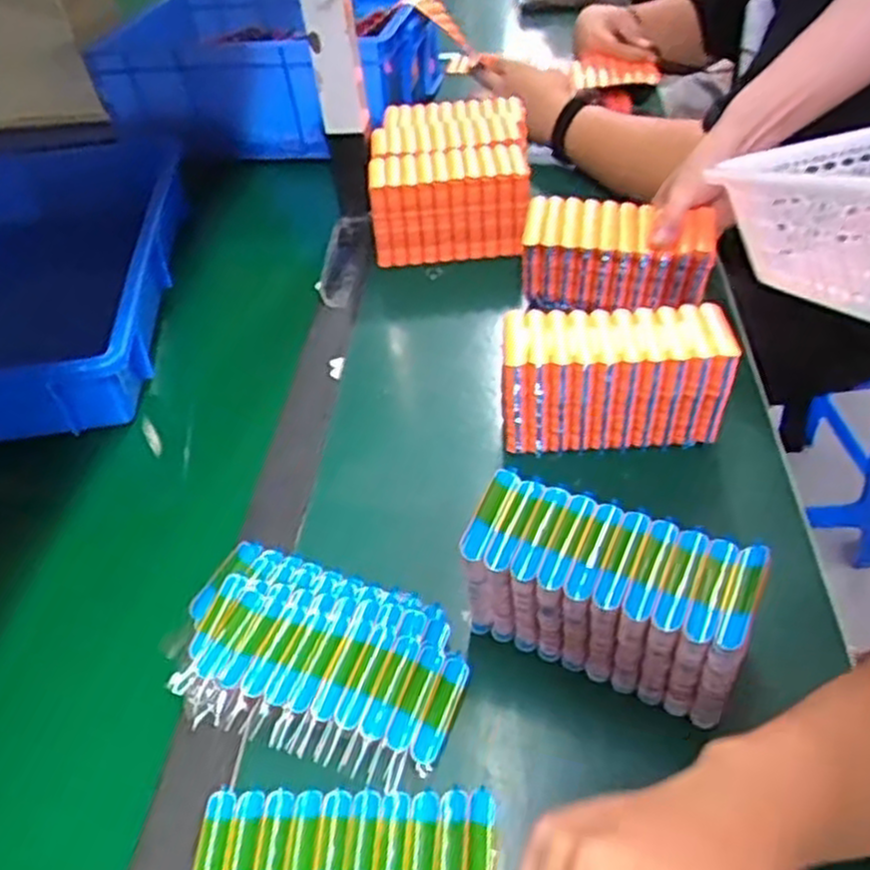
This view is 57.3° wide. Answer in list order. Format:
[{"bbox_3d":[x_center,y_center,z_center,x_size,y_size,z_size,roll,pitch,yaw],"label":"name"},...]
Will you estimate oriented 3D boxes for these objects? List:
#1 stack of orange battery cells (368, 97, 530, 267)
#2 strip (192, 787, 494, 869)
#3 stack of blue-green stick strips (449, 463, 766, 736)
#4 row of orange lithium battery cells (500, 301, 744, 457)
[{"bbox_3d":[0.019,-0.269,0.852,0.161,0.092,0.179,-3,43,4],"label":"stack of orange battery cells"},{"bbox_3d":[-0.046,0.211,0.401,0.147,0.008,0.062,-3,43,5],"label":"strip"},{"bbox_3d":[0.100,0.098,0.458,0.159,0.099,0.065,15,48,22],"label":"stack of blue-green stick strips"},{"bbox_3d":[0.131,-0.035,0.584,0.154,0.110,0.061,-1,43,7],"label":"row of orange lithium battery cells"}]

